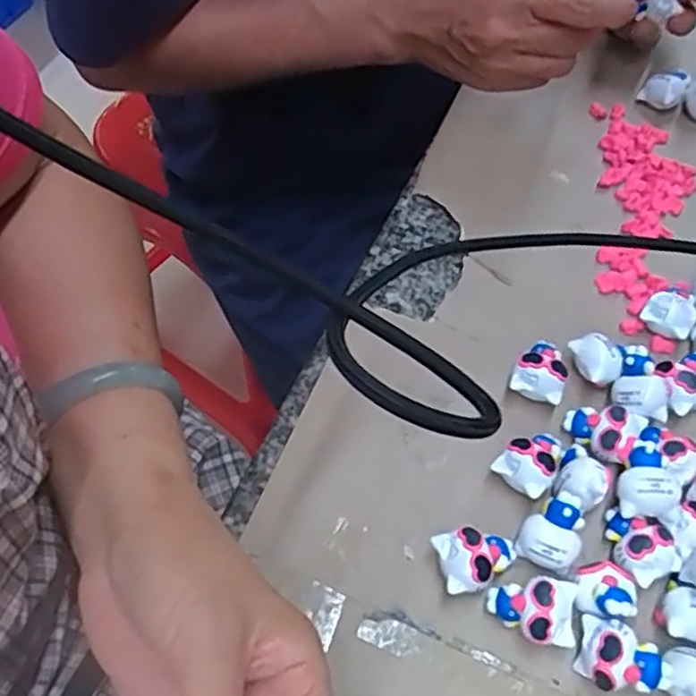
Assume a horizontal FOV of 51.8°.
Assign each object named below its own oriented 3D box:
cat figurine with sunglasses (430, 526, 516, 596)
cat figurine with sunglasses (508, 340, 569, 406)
[{"bbox_3d":[0.054,0.089,0.303,0.034,0.020,0.024,-11,60,-8],"label":"cat figurine with sunglasses"},{"bbox_3d":[0.094,0.012,0.350,0.025,0.020,0.028,17,61,8],"label":"cat figurine with sunglasses"}]

